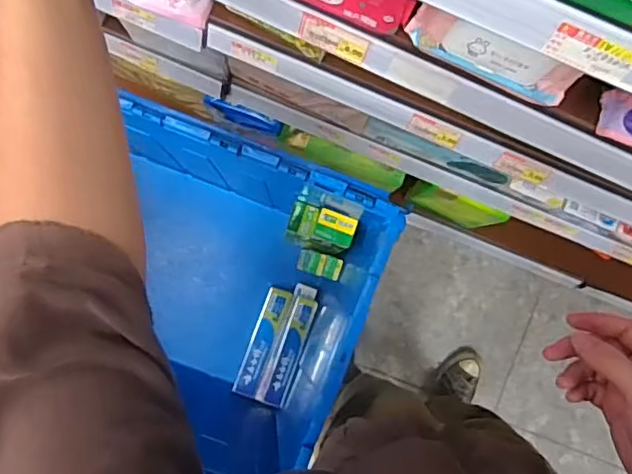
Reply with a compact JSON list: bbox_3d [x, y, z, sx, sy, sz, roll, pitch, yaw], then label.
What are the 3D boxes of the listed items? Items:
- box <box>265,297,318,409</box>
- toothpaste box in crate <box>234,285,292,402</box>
[{"bbox_3d":[-0.041,0.195,0.972,0.035,0.027,0.187,18,89,-3],"label":"box"},{"bbox_3d":[-0.090,0.183,1.007,0.047,0.026,0.188,21,88,20],"label":"toothpaste box in crate"}]

